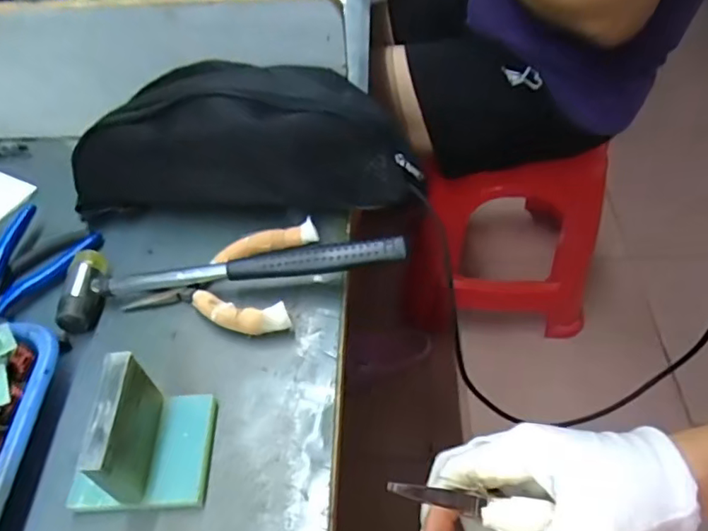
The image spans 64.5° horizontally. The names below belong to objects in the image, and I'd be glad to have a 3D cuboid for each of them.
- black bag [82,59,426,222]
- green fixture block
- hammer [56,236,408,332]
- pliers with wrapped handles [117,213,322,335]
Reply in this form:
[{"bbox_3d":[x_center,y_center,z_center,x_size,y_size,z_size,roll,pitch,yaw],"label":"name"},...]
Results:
[{"bbox_3d":[-0.087,-0.107,0.459,0.270,0.090,0.108,0,51,5],"label":"black bag"},{"bbox_3d":[-0.123,0.094,0.312,0.072,0.067,0.068,-4,51,2],"label":"green fixture block"},{"bbox_3d":[-0.088,-0.001,0.412,0.243,0.034,0.057,-9,51,-3],"label":"hammer"},{"bbox_3d":[-0.096,0.004,0.415,0.122,0.021,0.095,7,52,10],"label":"pliers with wrapped handles"}]

